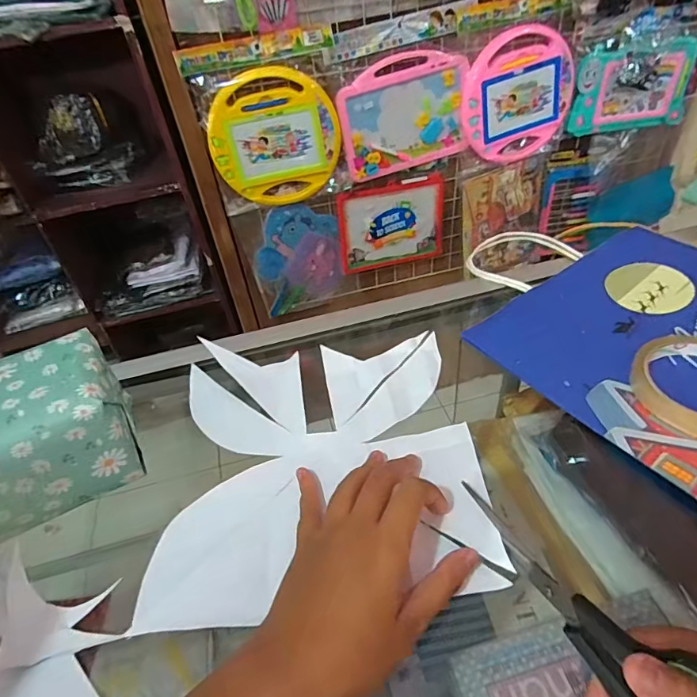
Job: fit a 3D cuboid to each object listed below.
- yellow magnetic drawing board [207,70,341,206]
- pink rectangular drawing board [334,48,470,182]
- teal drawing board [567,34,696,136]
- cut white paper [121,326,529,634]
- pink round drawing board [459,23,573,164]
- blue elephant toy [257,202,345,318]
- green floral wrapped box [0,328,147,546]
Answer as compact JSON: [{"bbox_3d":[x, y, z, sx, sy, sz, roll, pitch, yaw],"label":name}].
[{"bbox_3d":[-0.161,-0.454,1.043,0.275,0.270,0.026,-7,42,0],"label":"yellow magnetic drawing board"},{"bbox_3d":[0.121,-0.523,1.067,0.285,0.231,0.022,-12,43,-6],"label":"pink rectangular drawing board"},{"bbox_3d":[0.691,-0.630,1.136,0.306,0.190,0.027,-11,43,-5],"label":"teal drawing board"},{"bbox_3d":[-0.021,0.070,0.337,0.208,0.019,0.209,-7,42,-1],"label":"cut white paper"},{"bbox_3d":[0.388,-0.576,1.089,0.269,0.264,0.026,-14,43,-8],"label":"pink round drawing board"},{"bbox_3d":[-0.129,-0.236,1.255,0.215,0.285,0.017,-11,43,-5],"label":"blue elephant toy"},{"bbox_3d":[-0.221,0.062,0.315,0.140,0.073,0.089,-22,45,-16],"label":"green floral wrapped box"}]

